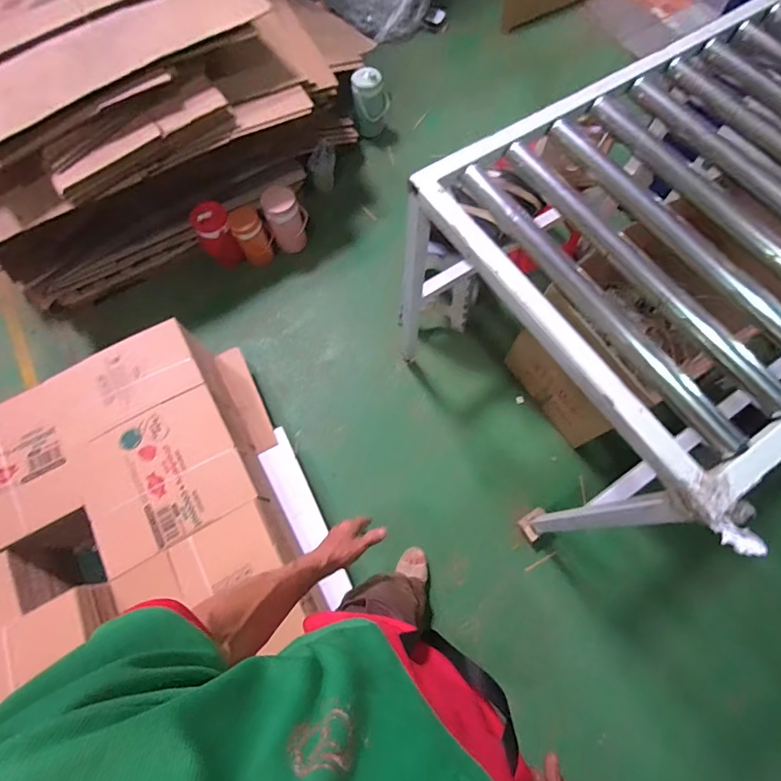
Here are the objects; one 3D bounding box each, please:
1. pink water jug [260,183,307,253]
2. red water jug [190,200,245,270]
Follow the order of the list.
[{"bbox_3d":[-0.420,-0.696,1.711,0.152,0.229,0.161,-1,71,3],"label":"pink water jug"},{"bbox_3d":[-0.687,-0.610,1.674,0.157,0.225,0.157,-31,72,-7],"label":"red water jug"}]

